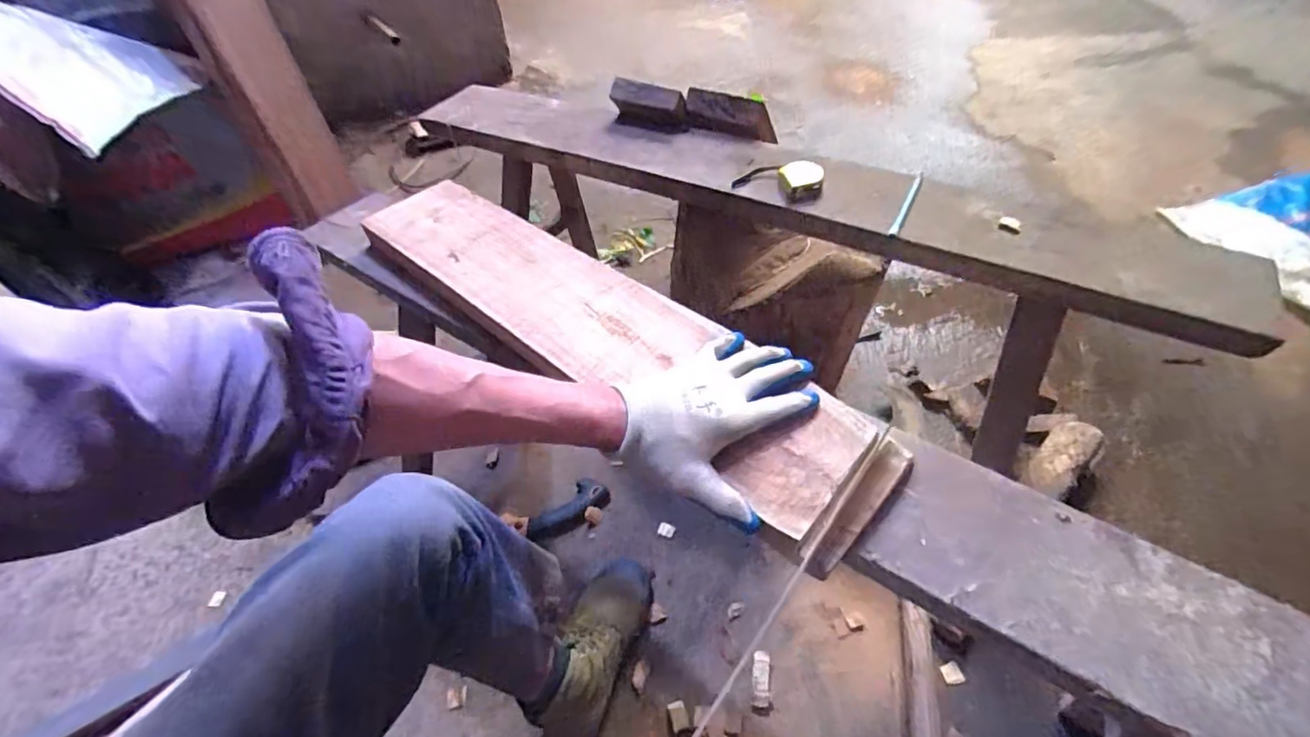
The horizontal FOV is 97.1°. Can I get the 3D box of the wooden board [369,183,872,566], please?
[{"bbox_3d":[-0.088,-0.061,0.607,0.640,0.027,0.149,33,57,31],"label":"wooden board"}]

